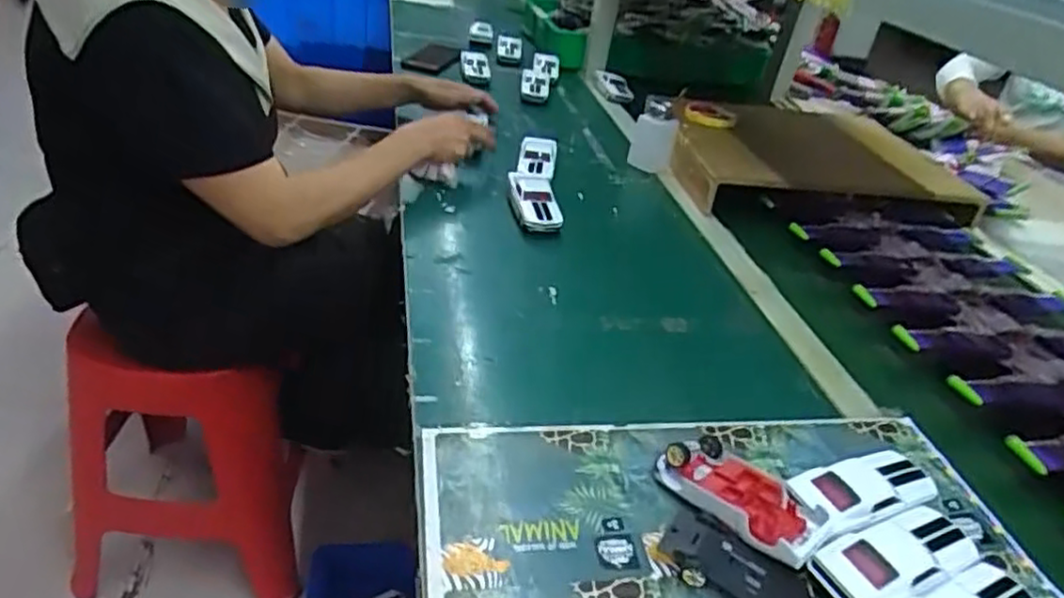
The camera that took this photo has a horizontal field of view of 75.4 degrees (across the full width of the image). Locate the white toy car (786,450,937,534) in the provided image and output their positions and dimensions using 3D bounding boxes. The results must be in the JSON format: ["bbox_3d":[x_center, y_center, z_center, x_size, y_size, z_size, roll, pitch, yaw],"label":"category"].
[{"bbox_3d":[0.260,0.153,0.539,0.133,0.032,0.058,-8,36,-23],"label":"white toy car"}]

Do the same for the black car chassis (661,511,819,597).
[{"bbox_3d":[0.148,0.190,0.471,0.118,0.015,0.049,25,36,22],"label":"black car chassis"}]

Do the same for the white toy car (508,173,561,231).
[{"bbox_3d":[0.002,-0.127,0.909,0.059,0.030,0.129,1,36,-7],"label":"white toy car"}]

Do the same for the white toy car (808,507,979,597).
[{"bbox_3d":[0.262,0.186,0.487,0.132,0.027,0.054,-9,38,-26],"label":"white toy car"}]

